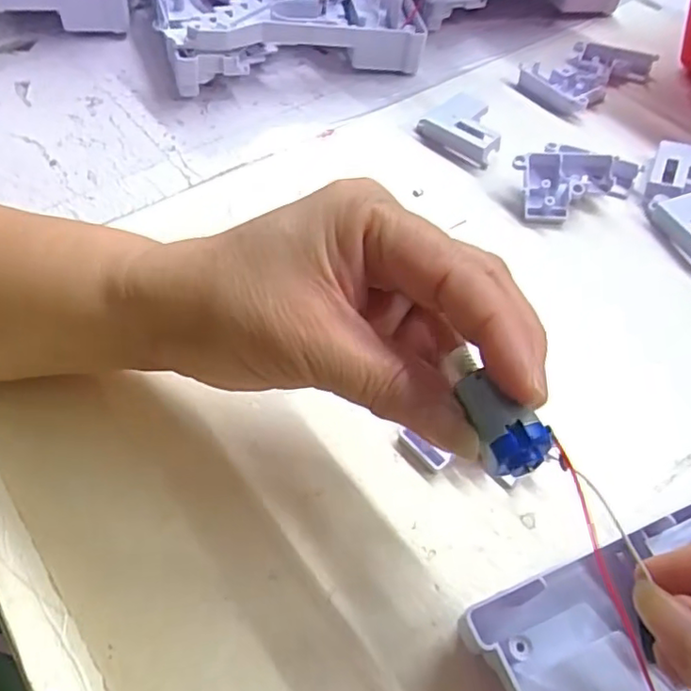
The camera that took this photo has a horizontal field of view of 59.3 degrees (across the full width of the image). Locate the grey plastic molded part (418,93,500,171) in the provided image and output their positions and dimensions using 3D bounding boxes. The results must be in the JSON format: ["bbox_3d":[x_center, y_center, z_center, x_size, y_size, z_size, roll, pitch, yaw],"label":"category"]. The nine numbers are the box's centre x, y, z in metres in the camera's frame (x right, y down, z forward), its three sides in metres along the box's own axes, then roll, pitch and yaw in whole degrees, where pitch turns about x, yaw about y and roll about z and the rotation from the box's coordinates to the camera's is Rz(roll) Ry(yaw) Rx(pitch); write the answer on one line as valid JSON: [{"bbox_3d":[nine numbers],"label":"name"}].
[{"bbox_3d":[0.070,-0.127,0.357,0.034,0.017,0.050,-38,63,-24],"label":"grey plastic molded part"}]

